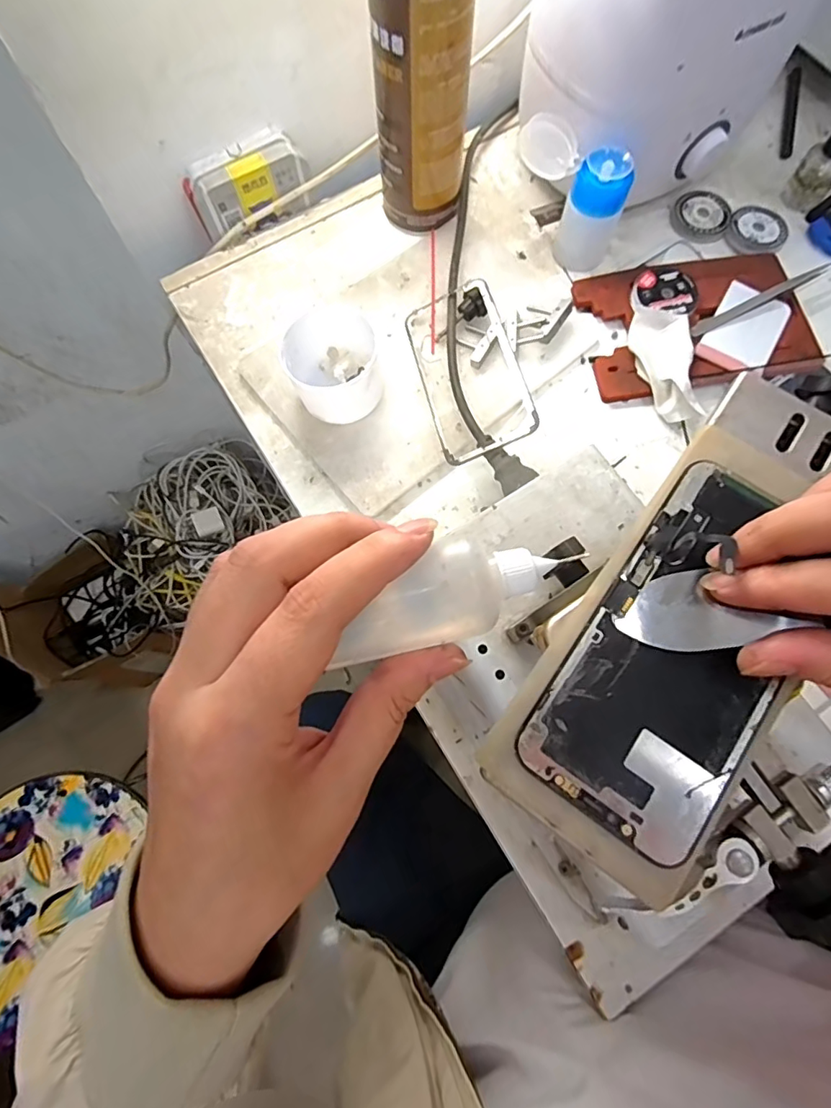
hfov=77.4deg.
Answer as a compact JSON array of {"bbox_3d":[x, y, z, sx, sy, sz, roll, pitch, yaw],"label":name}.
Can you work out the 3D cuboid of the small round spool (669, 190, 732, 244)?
[{"bbox_3d":[0.241,-0.287,0.440,0.045,0.008,0.051,9,74,3],"label":"small round spool"}]

